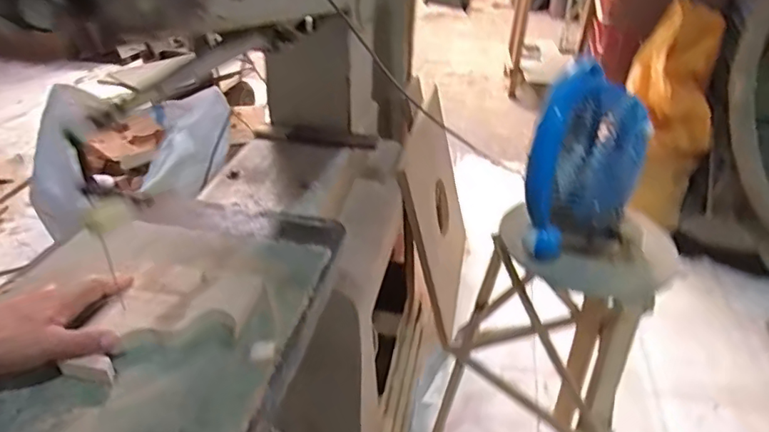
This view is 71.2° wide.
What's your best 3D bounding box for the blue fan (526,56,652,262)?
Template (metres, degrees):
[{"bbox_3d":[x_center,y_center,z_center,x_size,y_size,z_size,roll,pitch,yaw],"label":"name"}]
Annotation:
[{"bbox_3d":[0.267,-0.064,0.744,0.144,0.243,0.130,27,41,32],"label":"blue fan"}]

